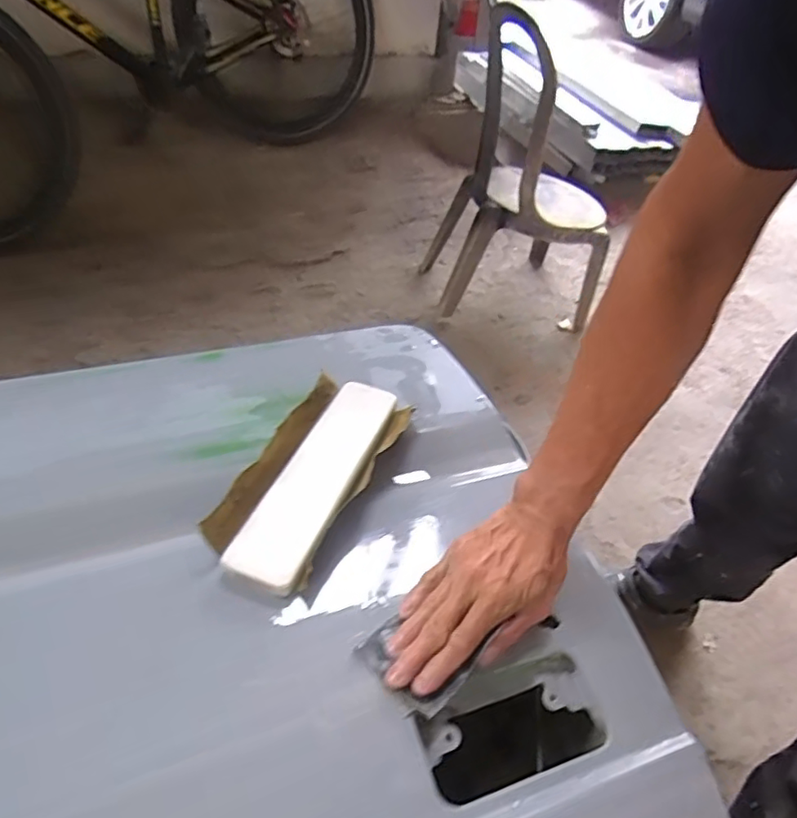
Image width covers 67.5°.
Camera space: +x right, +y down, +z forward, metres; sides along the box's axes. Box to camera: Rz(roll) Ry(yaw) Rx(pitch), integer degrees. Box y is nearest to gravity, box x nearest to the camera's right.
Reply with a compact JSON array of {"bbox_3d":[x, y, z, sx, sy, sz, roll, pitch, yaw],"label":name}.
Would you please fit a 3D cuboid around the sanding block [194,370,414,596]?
[{"bbox_3d":[-0.077,0.057,0.554,0.099,0.032,0.235,22,46,14],"label":"sanding block"}]

